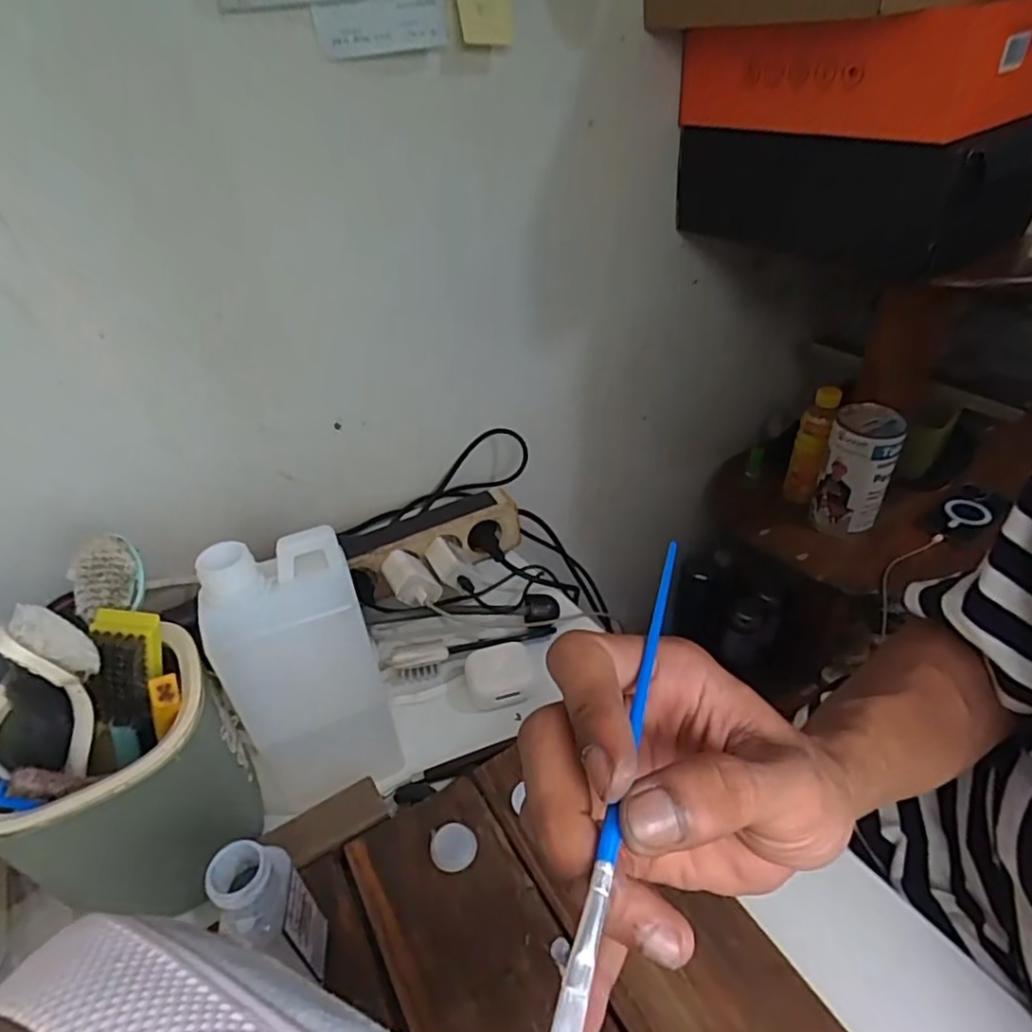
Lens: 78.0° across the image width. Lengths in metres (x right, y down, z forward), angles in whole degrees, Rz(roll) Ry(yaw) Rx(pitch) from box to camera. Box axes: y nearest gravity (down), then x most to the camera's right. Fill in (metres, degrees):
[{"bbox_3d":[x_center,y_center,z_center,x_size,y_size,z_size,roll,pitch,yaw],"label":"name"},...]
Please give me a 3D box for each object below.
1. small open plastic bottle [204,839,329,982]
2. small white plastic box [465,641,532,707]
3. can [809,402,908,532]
[{"bbox_3d":[-0.119,0.201,0.315,0.028,0.107,0.036,-9,37,-5],"label":"small open plastic bottle"},{"bbox_3d":[-0.014,0.131,0.520,0.052,0.031,0.045,-9,37,-6],"label":"small white plastic box"},{"bbox_3d":[0.468,-0.064,0.876,0.083,0.153,0.090,-3,37,2],"label":"can"}]

